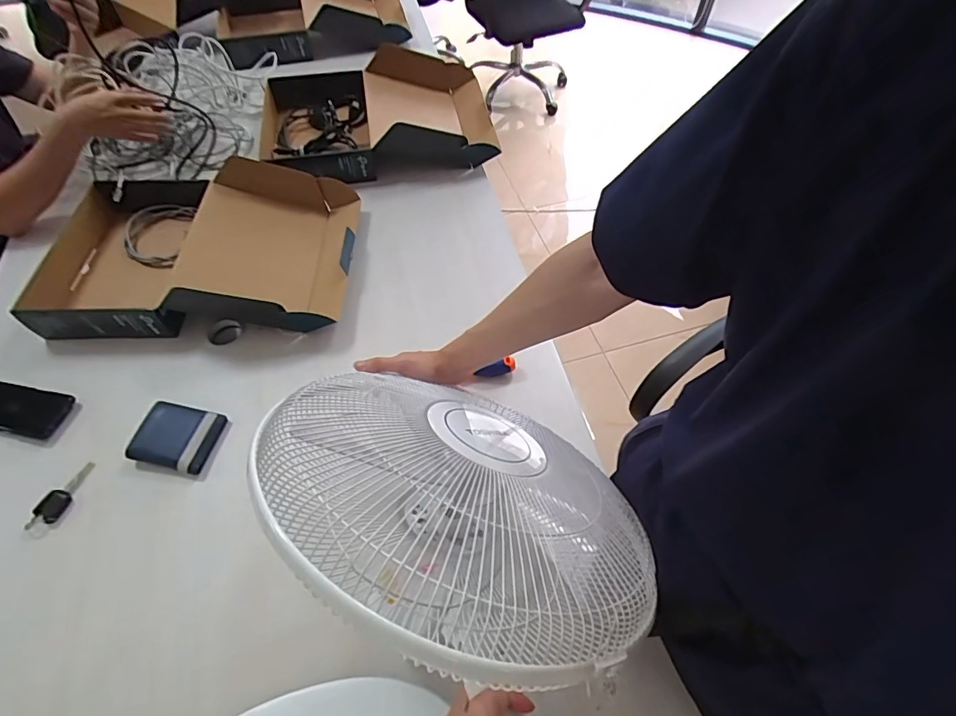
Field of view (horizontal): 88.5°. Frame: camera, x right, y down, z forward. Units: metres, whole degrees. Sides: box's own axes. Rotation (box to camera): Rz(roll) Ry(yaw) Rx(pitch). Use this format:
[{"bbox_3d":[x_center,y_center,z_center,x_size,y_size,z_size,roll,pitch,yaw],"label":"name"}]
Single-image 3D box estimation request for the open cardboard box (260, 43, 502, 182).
[{"bbox_3d":[-0.219,-0.537,1.112,0.521,0.162,0.308,-15,58,-10],"label":"open cardboard box"}]

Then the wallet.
[{"bbox_3d":[-0.451,0.116,0.735,0.112,0.016,0.092,8,57,5],"label":"wallet"}]

